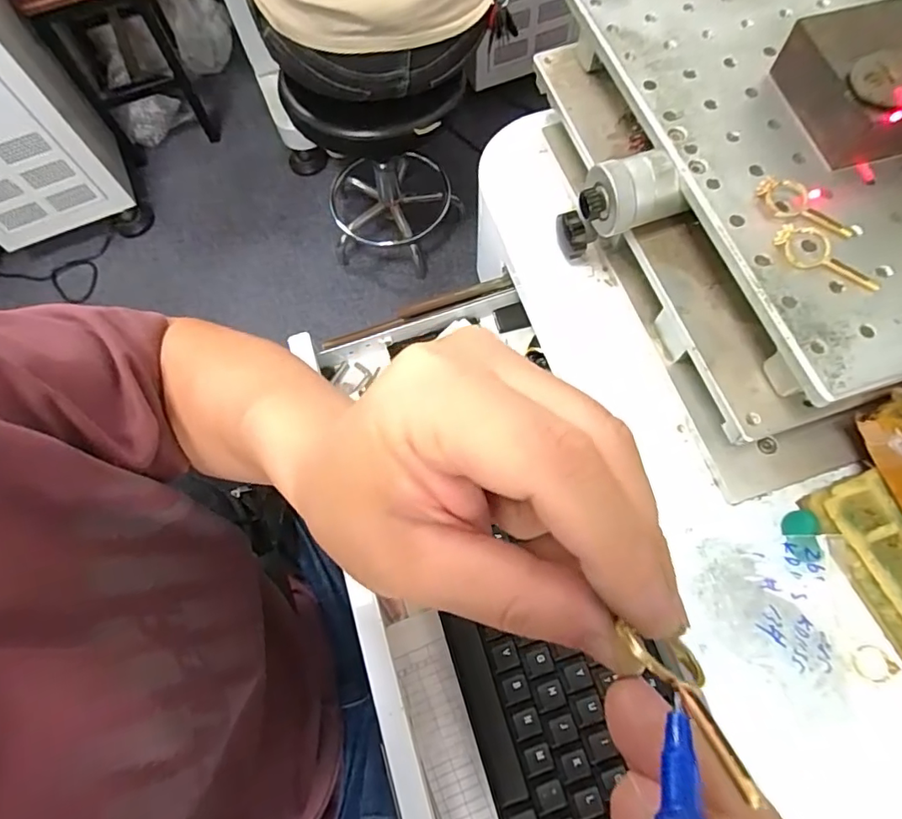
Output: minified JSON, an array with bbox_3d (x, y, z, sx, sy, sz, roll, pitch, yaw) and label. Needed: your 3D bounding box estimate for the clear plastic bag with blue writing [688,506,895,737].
[{"bbox_3d":[0.180,0.110,0.274,0.079,0.018,0.096,-14,69,-2],"label":"clear plastic bag with blue writing"}]

